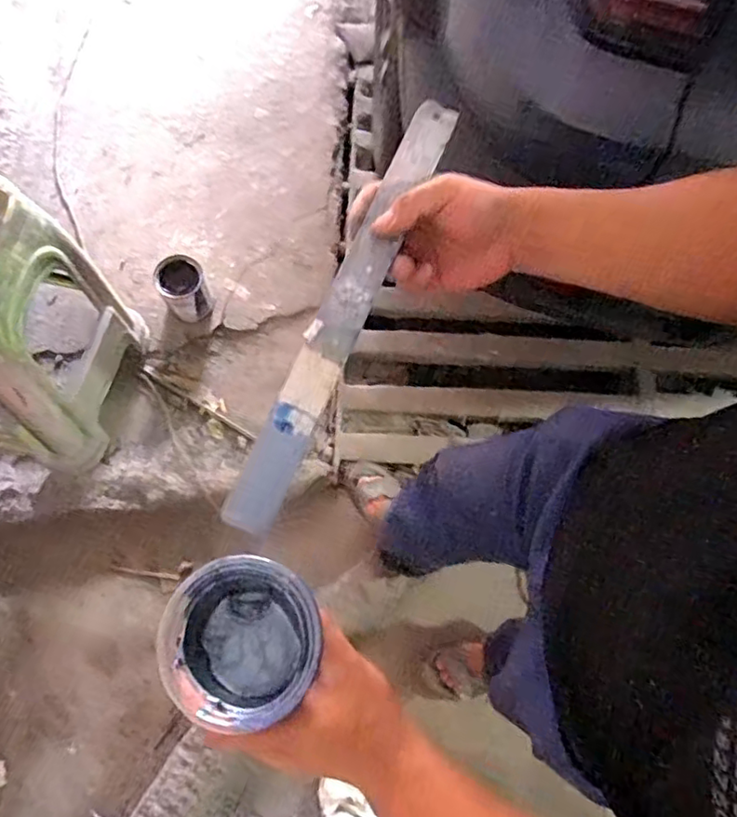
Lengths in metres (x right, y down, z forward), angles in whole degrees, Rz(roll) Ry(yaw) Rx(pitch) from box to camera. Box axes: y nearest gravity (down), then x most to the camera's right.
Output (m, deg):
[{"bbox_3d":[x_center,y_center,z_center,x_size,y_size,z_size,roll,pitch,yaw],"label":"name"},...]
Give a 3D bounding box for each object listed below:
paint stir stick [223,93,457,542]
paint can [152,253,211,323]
[{"bbox_3d":[-0.012,-0.078,0.414,0.031,0.013,0.339,22,75,6],"label":"paint stir stick"},{"bbox_3d":[-0.428,-0.270,1.396,0.100,0.143,0.123,-28,74,-10],"label":"paint can"}]

